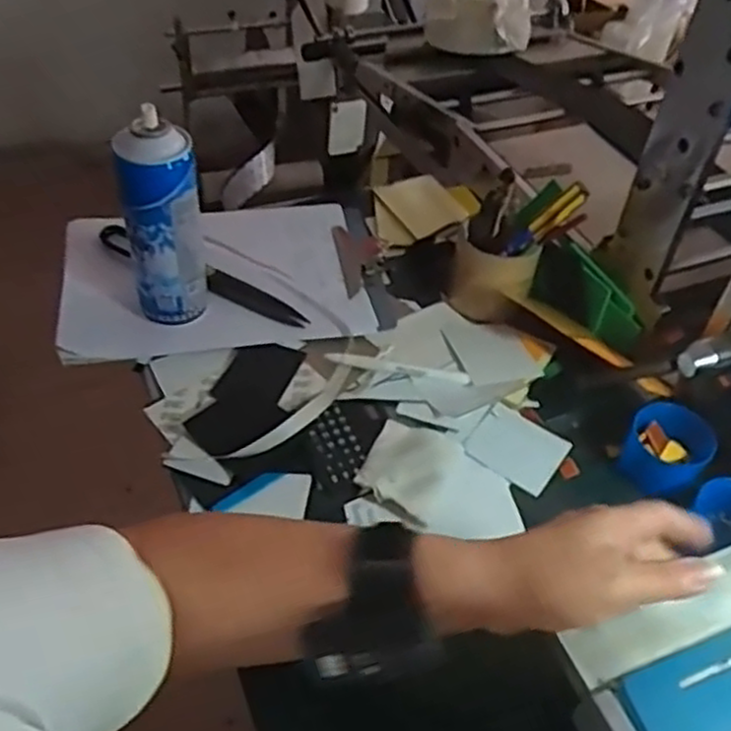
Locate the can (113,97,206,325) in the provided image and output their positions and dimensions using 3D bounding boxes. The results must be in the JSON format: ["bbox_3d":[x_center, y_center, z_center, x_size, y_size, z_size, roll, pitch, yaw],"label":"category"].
[{"bbox_3d":[-0.184,-0.127,0.695,0.067,0.186,0.053,-6,47,-11],"label":"can"}]

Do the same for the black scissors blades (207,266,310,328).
[{"bbox_3d":[-0.111,-0.070,0.782,0.125,0.013,0.032,22,48,16],"label":"black scissors blades"}]

